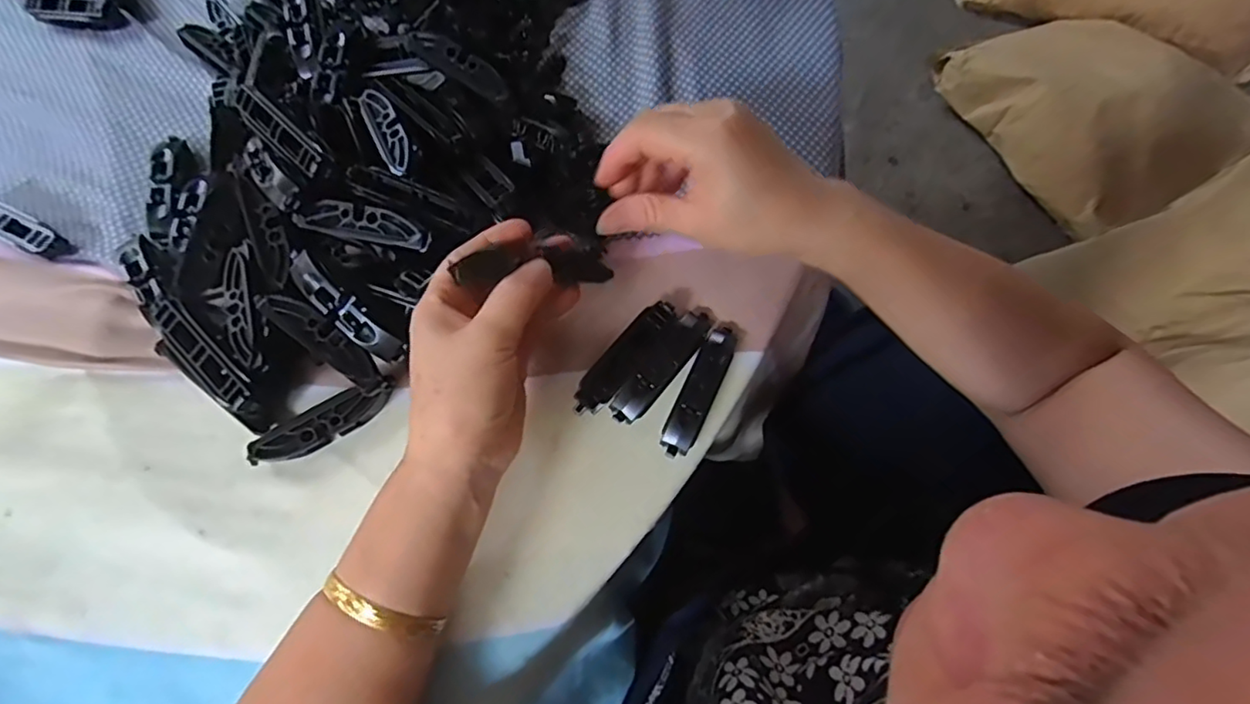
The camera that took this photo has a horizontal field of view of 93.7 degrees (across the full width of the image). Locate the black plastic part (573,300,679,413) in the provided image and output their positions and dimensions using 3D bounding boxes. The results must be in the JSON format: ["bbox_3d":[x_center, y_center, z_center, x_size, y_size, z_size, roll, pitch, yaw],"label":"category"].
[{"bbox_3d":[0.001,0.003,0.331,0.019,0.015,0.078,38,74,13],"label":"black plastic part"}]

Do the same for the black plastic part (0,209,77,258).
[{"bbox_3d":[-0.373,-0.076,0.358,0.070,0.016,0.016,25,72,9],"label":"black plastic part"}]

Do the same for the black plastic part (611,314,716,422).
[{"bbox_3d":[0.022,0.006,0.330,0.019,0.013,0.079,36,74,12],"label":"black plastic part"}]

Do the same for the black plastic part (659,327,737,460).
[{"bbox_3d":[0.043,0.020,0.326,0.018,0.016,0.080,24,72,8],"label":"black plastic part"}]

